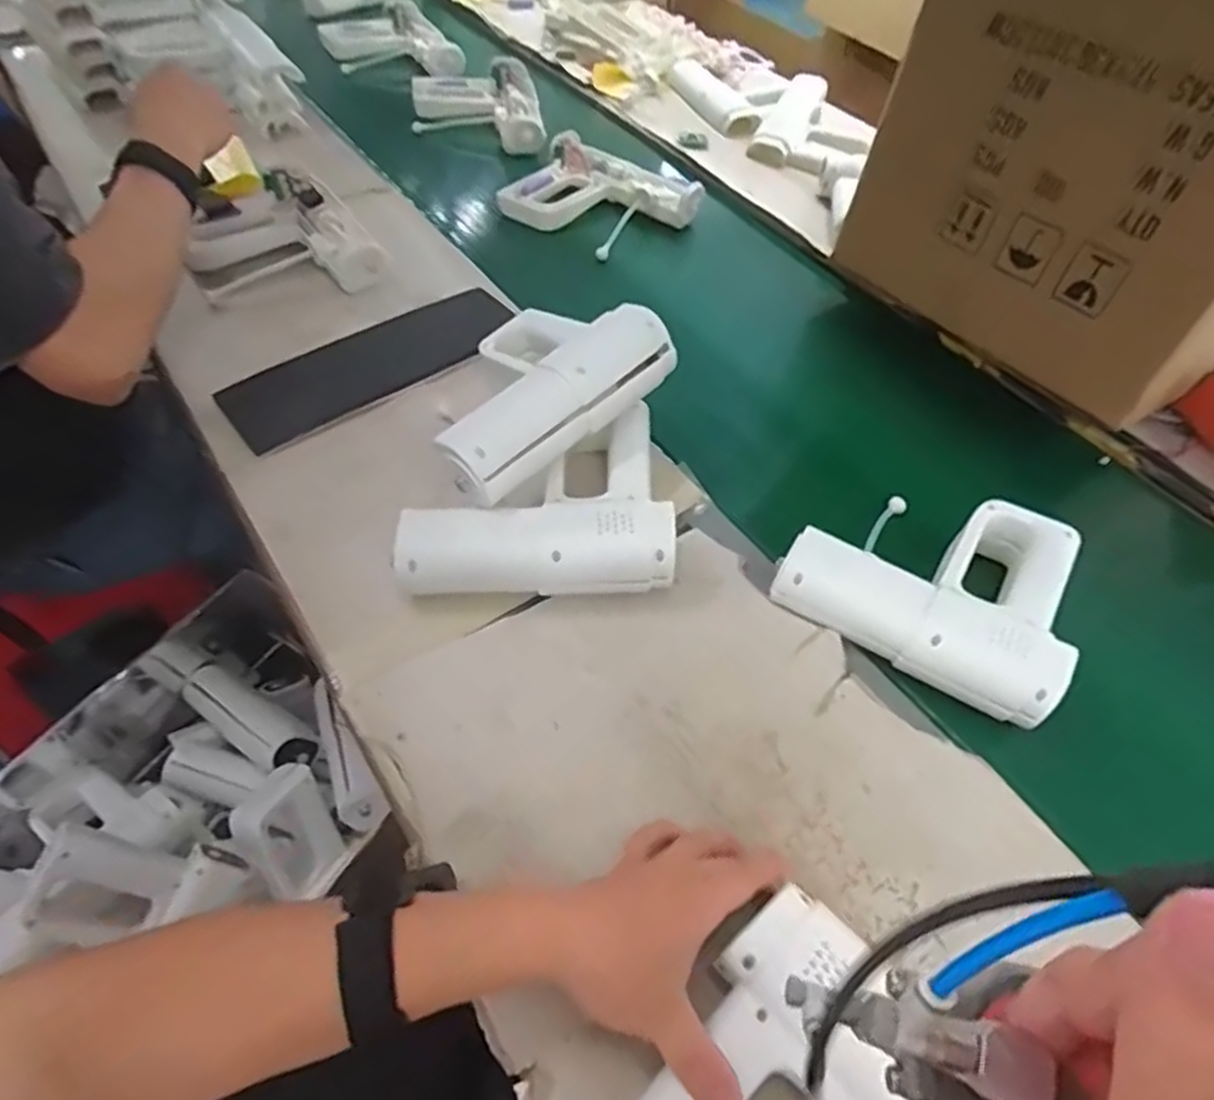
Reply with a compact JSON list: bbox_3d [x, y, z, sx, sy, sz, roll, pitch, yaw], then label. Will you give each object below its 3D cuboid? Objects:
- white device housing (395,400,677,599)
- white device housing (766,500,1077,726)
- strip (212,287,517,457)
[{"bbox_3d":[-0.056,-0.038,0.598,0.206,0.062,0.165,-1,53,-4],"label":"white device housing"},{"bbox_3d":[0.267,0.020,0.579,0.207,0.047,0.199,32,57,19],"label":"white device housing"},{"bbox_3d":[-0.236,-0.191,0.739,0.287,0.012,0.105,-31,62,-18],"label":"strip"}]

